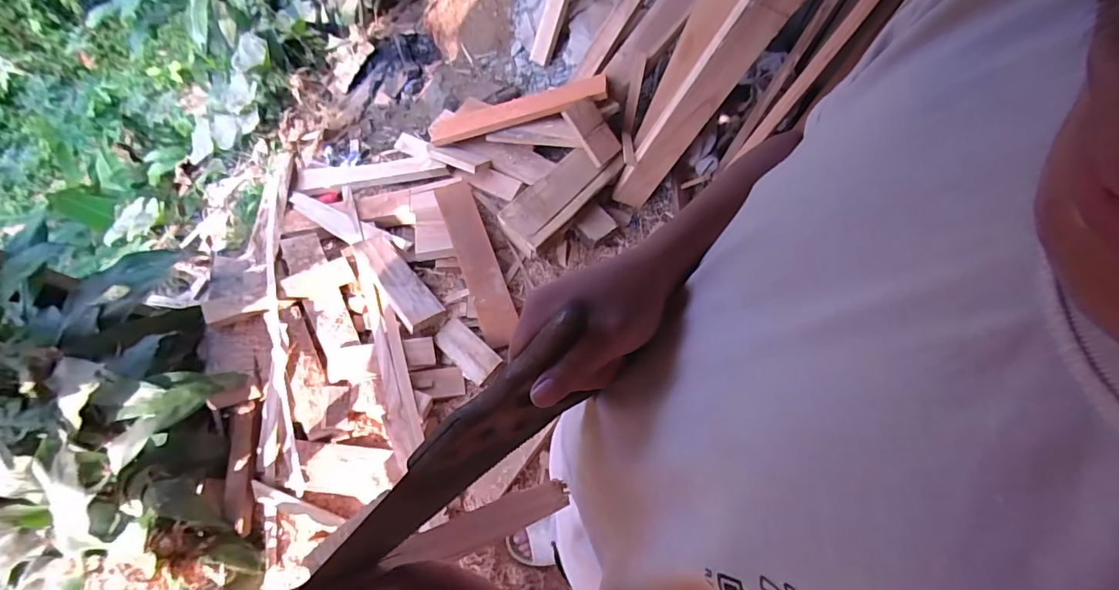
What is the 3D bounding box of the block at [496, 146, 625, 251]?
[{"bbox_3d":[0.006,-0.342,1.620,0.445,0.071,0.175,-43,76,-15],"label":"block"}]

